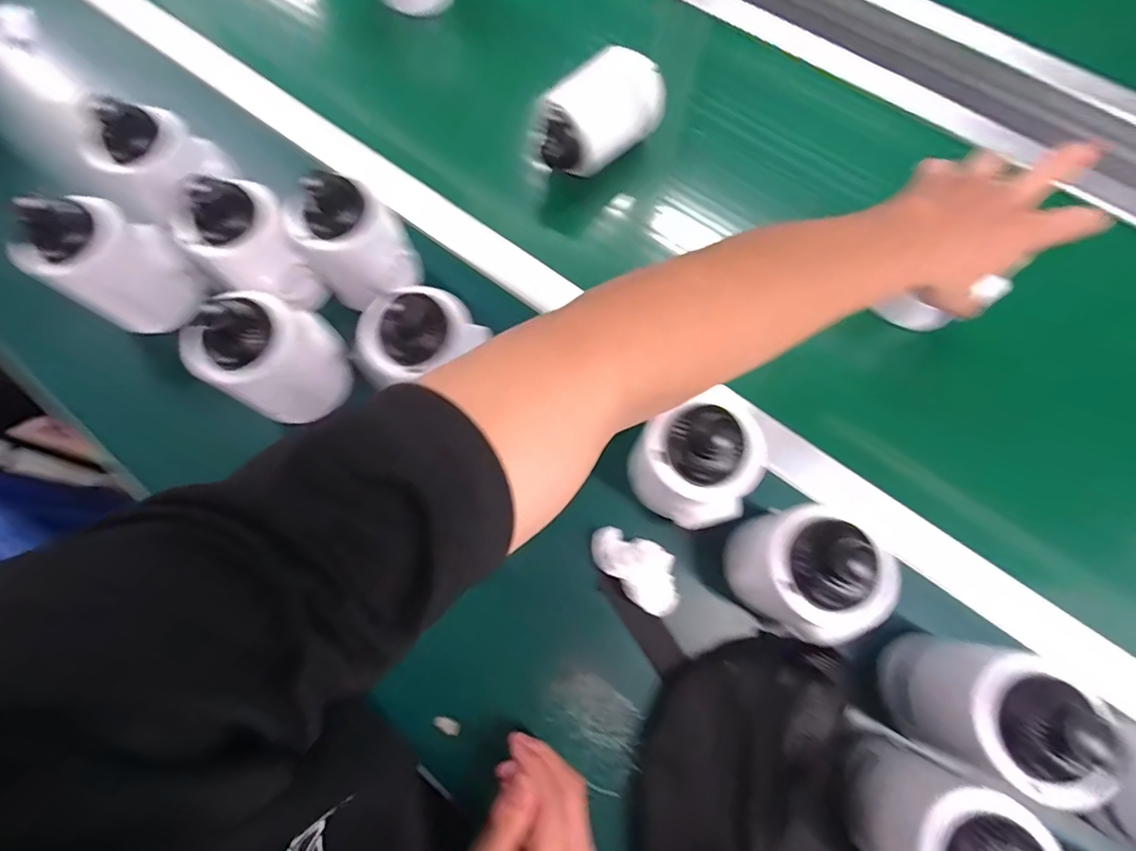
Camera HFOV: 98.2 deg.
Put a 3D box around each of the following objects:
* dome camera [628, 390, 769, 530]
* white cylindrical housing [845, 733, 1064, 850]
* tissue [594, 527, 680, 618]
[{"bbox_3d":[0.091,0.025,0.348,0.080,0.088,0.076,0,72,1],"label":"dome camera"},{"bbox_3d":[0.219,0.243,0.280,0.075,0.109,0.077,32,75,11],"label":"white cylindrical housing"},{"bbox_3d":[0.053,0.107,0.374,0.077,0.029,0.042,40,77,13],"label":"tissue"}]

